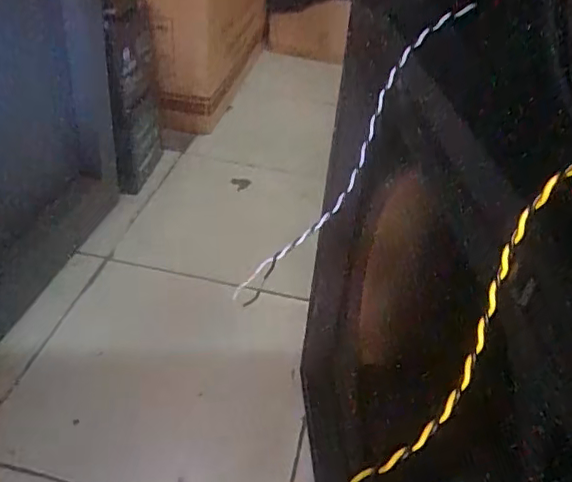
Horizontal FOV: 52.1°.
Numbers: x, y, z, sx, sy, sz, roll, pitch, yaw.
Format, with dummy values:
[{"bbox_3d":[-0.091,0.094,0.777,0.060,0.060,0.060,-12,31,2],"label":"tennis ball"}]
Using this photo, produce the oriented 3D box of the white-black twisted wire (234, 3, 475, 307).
[{"bbox_3d":[0.046,-0.059,0.420,0.023,0.258,0.040,38,8,30],"label":"white-black twisted wire"}]

